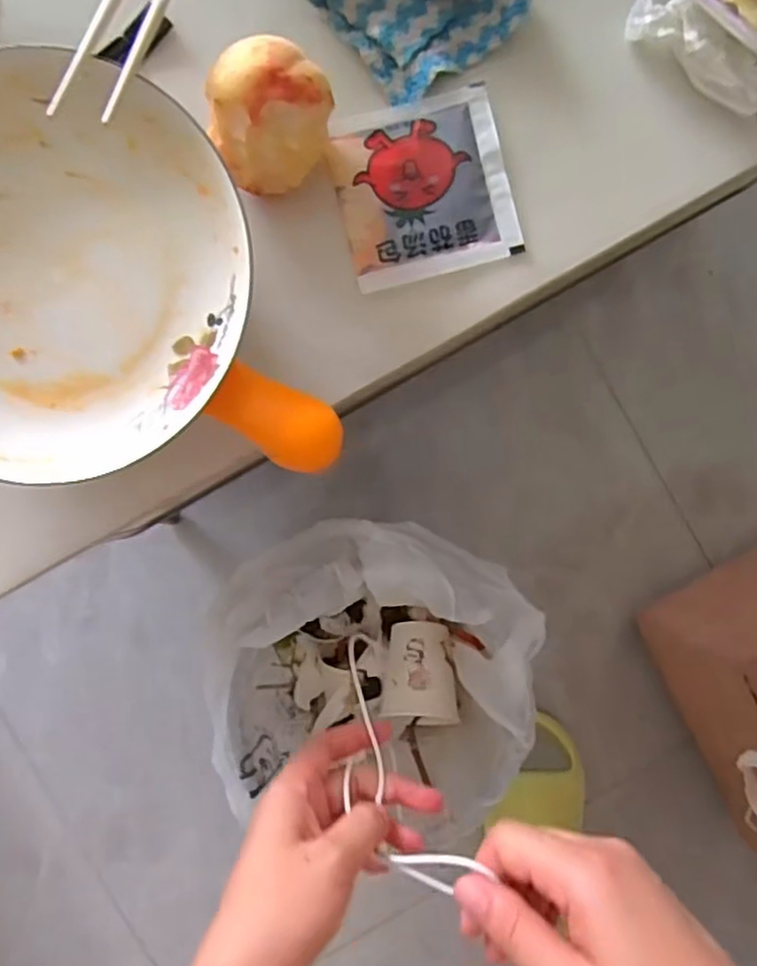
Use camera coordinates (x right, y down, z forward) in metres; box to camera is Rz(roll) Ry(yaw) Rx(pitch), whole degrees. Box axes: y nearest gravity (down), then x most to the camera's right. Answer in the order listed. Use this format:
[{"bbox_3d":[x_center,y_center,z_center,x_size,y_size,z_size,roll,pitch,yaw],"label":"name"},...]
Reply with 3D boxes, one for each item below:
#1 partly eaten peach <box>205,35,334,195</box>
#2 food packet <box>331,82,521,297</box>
[{"bbox_3d":[-0.049,-0.171,0.324,0.053,0.054,0.053,2,92,-2],"label":"partly eaten peach"},{"bbox_3d":[0.023,-0.153,0.365,0.087,0.009,0.088,-15,92,-1],"label":"food packet"}]

